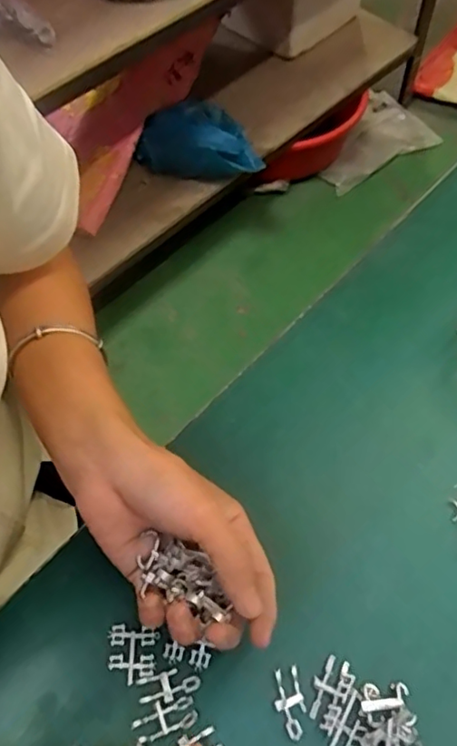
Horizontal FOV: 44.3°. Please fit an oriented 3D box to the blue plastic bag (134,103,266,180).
[{"bbox_3d":[-0.055,-0.507,1.232,0.287,0.085,0.151,17,63,12],"label":"blue plastic bag"}]

